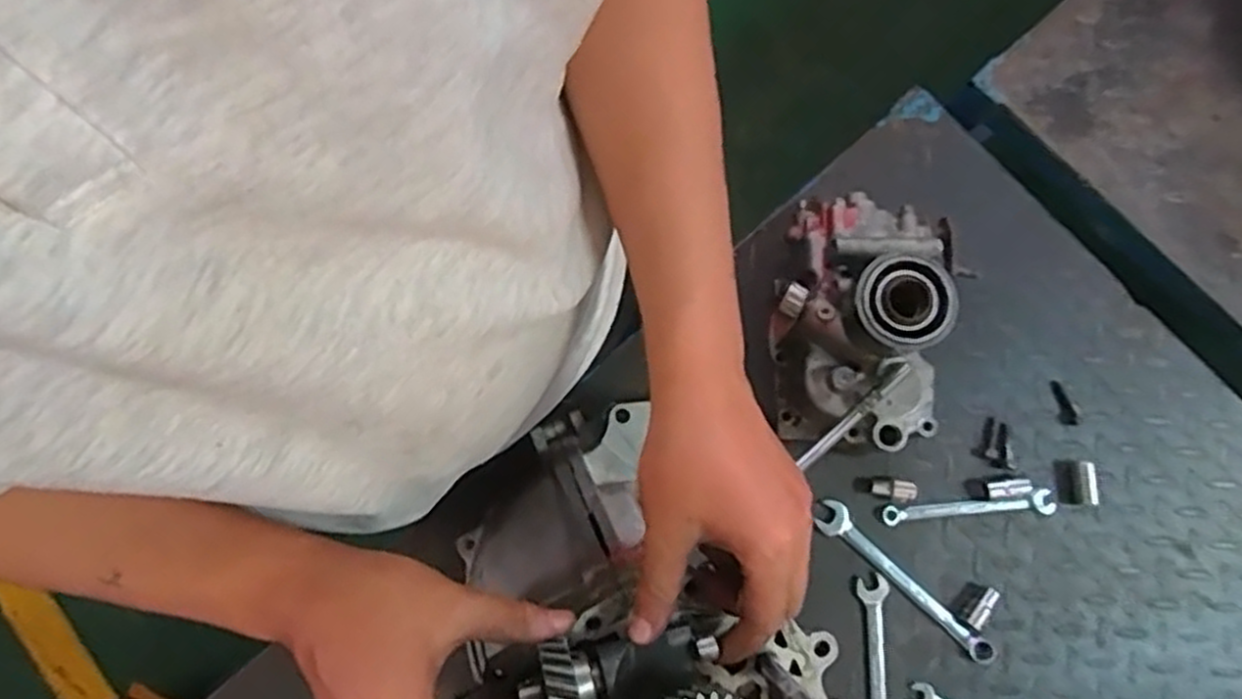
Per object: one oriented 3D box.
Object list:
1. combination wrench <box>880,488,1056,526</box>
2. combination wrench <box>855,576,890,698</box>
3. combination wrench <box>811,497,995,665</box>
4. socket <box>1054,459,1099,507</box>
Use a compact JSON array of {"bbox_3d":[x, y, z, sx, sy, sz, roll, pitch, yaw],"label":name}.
[{"bbox_3d":[0.321,0.146,0.713,0.158,0.009,0.022,-4,80,1],"label":"combination wrench"},{"bbox_3d":[0.228,0.297,0.692,0.026,0.010,0.180,1,80,2],"label":"combination wrench"},{"bbox_3d":[0.261,0.214,0.713,0.197,0.004,0.029,42,83,8],"label":"combination wrench"},{"bbox_3d":[0.422,0.124,0.717,0.031,0.023,0.042,1,80,2],"label":"socket"}]

